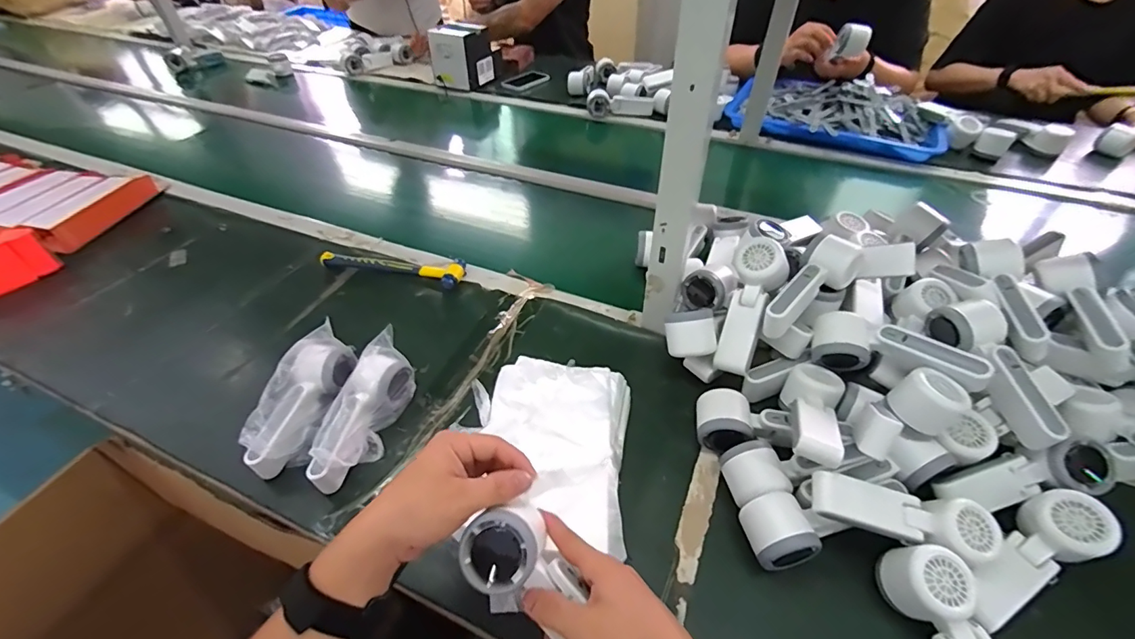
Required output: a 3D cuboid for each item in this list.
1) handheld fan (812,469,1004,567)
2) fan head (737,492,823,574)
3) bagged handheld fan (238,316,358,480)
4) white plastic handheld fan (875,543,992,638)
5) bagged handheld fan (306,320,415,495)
[{"bbox_3d":[0.310,0.185,0.440,0.163,0.053,0.051,6,45,7],"label":"handheld fan"},{"bbox_3d":[0.197,0.204,0.457,0.052,0.057,0.056,-10,46,-8],"label":"fan head"},{"bbox_3d":[-0.309,0.097,0.562,0.065,0.084,0.172,12,46,12],"label":"bagged handheld fan"},{"bbox_3d":[0.335,0.276,0.395,0.051,0.048,0.165,-16,61,-13],"label":"white plastic handheld fan"},{"bbox_3d":[-0.239,0.107,0.560,0.056,0.076,0.185,12,60,14],"label":"bagged handheld fan"}]

